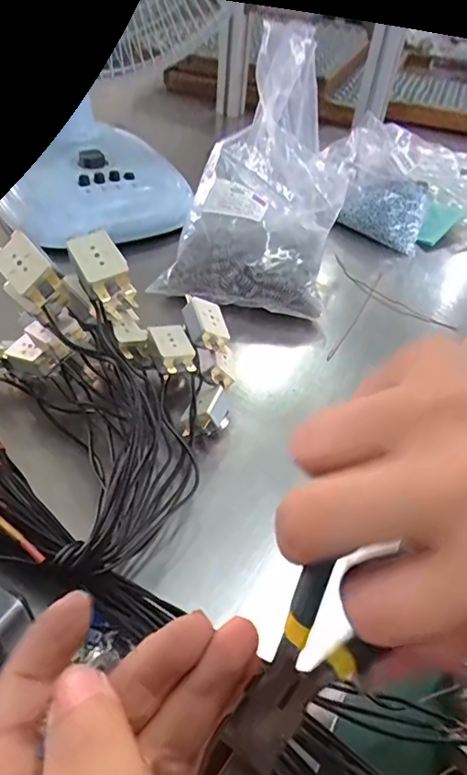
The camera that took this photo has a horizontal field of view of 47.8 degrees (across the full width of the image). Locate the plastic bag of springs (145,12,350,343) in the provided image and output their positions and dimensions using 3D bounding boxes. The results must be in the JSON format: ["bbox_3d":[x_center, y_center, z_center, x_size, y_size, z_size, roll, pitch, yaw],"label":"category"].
[{"bbox_3d":[0.044,-0.238,0.576,0.158,0.119,0.349,12,67,5],"label":"plastic bag of springs"}]

